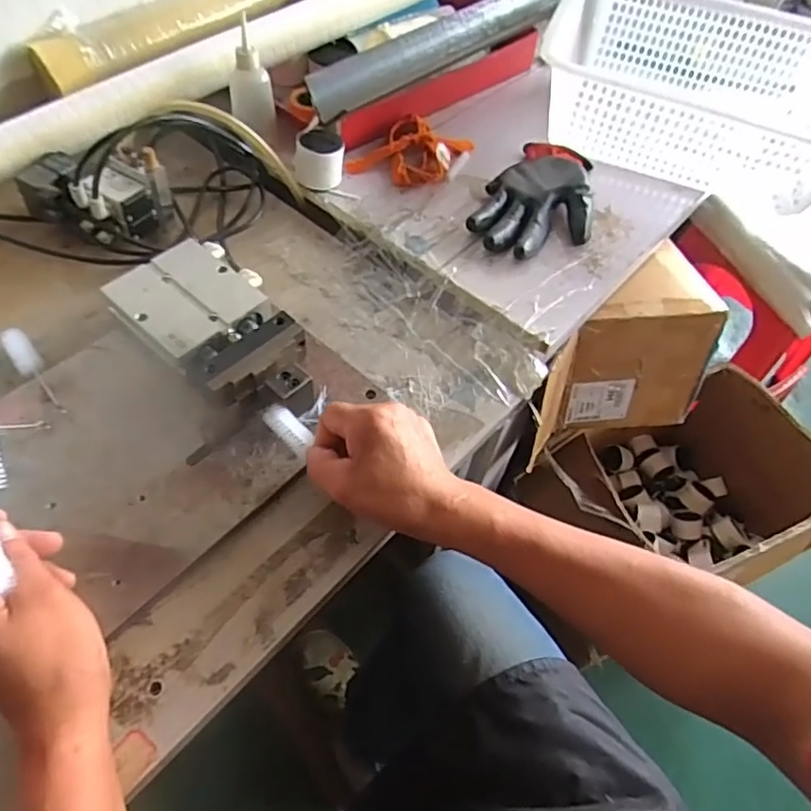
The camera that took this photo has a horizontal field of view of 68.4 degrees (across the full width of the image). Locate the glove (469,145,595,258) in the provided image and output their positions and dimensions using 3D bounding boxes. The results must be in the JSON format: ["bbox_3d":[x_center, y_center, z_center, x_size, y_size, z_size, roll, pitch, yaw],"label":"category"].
[{"bbox_3d":[0.150,-0.231,0.654,0.116,0.031,0.202,19,56,8],"label":"glove"}]

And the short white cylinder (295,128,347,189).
[{"bbox_3d":[-0.092,-0.269,0.647,0.052,0.050,0.045,-8,57,-11],"label":"short white cylinder"}]

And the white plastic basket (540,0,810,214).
[{"bbox_3d":[0.363,-0.386,0.725,0.366,0.100,0.284,20,56,8],"label":"white plastic basket"}]

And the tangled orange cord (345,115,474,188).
[{"bbox_3d":[0.008,-0.295,0.688,0.102,0.022,0.120,25,57,12],"label":"tangled orange cord"}]

